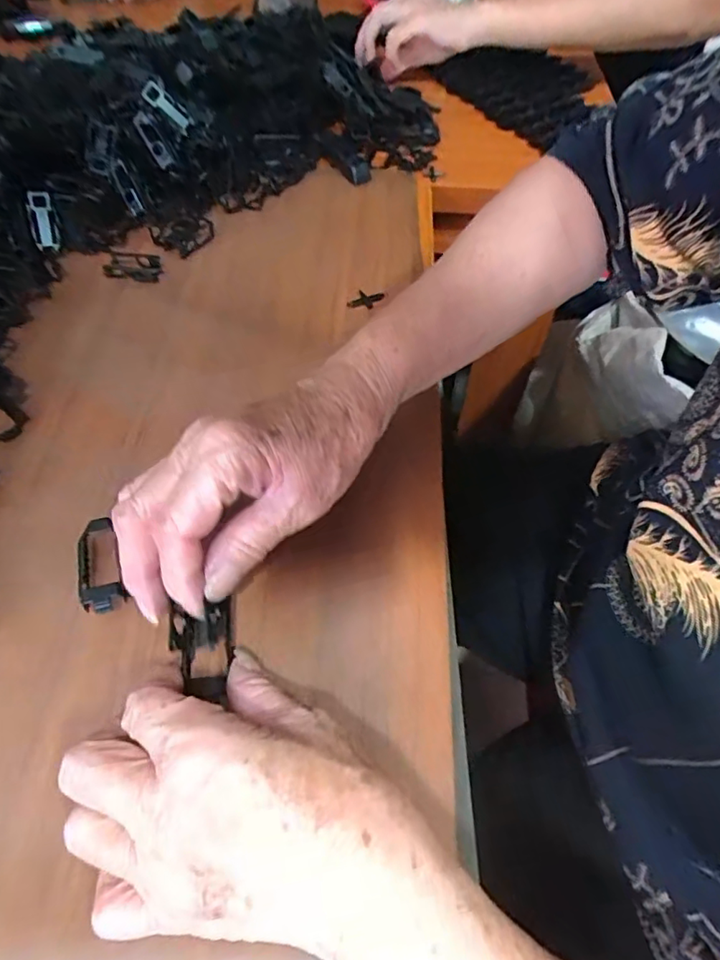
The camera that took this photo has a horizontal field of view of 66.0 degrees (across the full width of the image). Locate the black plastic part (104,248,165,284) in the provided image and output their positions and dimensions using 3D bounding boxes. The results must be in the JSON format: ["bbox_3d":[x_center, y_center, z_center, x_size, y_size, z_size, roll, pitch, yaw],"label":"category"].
[{"bbox_3d":[-0.170,-0.159,0.412,0.047,0.009,0.029,10,56,4],"label":"black plastic part"}]

